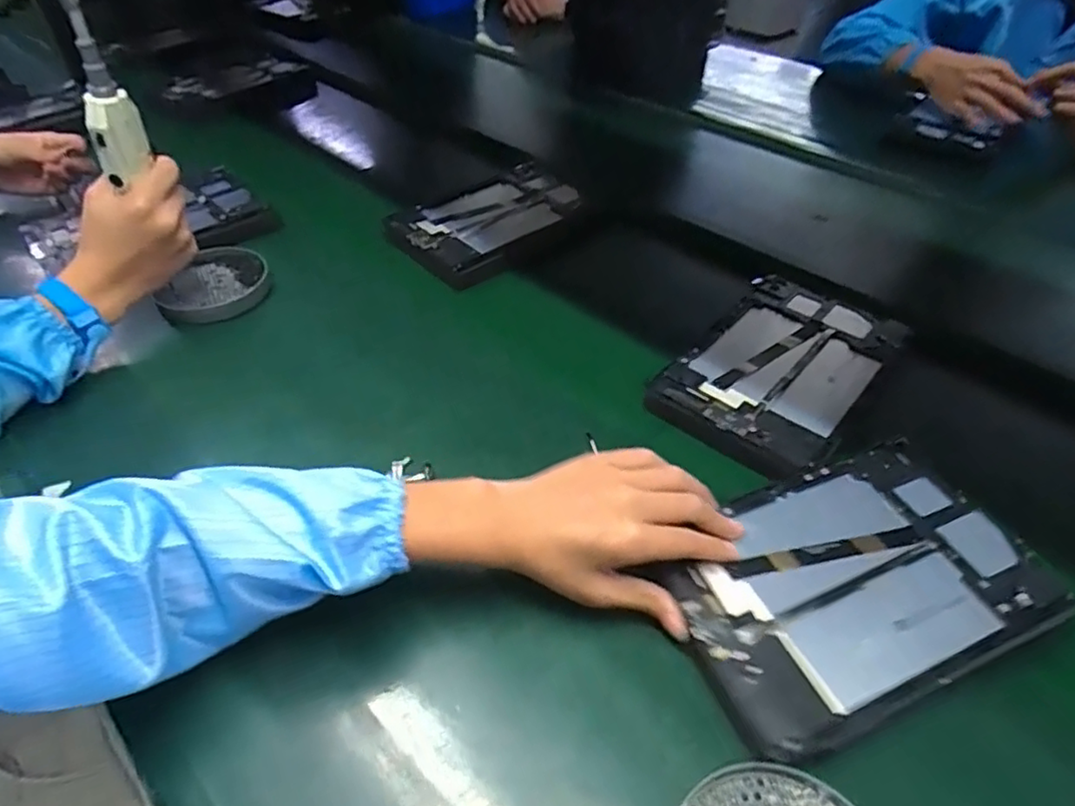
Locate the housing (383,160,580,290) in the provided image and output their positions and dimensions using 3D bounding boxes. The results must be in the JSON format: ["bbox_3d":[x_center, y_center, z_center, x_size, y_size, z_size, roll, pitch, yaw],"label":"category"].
[{"bbox_3d":[-0.055,-0.232,0.783,0.256,0.033,0.162,-34,56,-31],"label":"housing"}]

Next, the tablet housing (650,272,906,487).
[{"bbox_3d":[0.225,-0.036,0.577,0.147,0.016,0.247,32,52,26],"label":"tablet housing"}]

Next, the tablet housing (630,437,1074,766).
[{"bbox_3d":[0.204,0.110,0.404,0.243,0.012,0.152,-17,46,-17],"label":"tablet housing"}]

